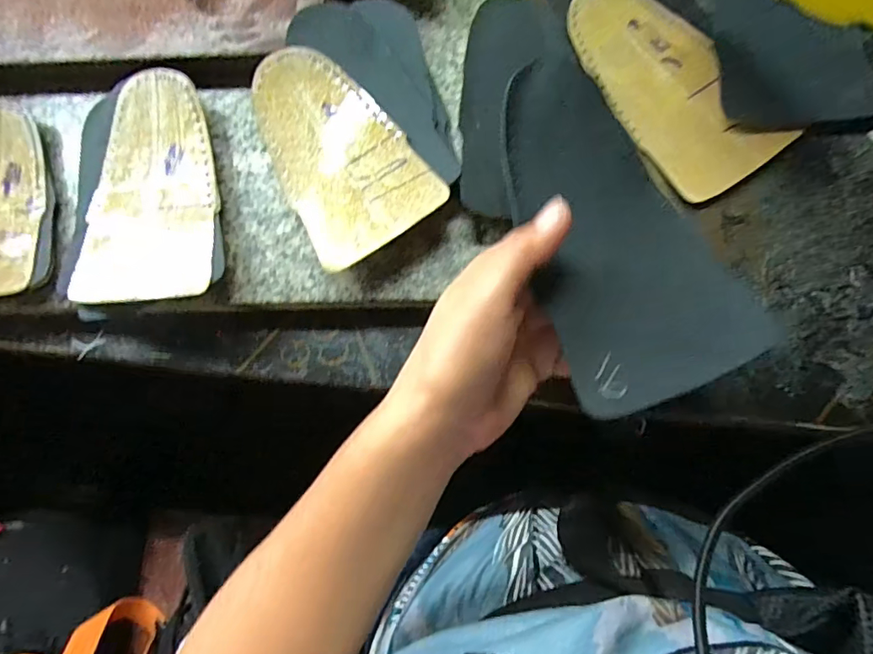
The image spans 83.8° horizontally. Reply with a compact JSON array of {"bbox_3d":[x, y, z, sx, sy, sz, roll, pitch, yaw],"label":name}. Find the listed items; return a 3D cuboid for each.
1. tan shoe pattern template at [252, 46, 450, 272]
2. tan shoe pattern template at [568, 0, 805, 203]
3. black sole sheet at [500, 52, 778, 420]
[{"bbox_3d":[-0.061,-0.107,0.294,0.078,0.022,0.138,-33,78,-1],"label":"tan shoe pattern template"},{"bbox_3d":[0.148,-0.162,0.316,0.077,0.008,0.163,-32,78,-1],"label":"tan shoe pattern template"},{"bbox_3d":[0.083,-0.048,0.229,0.087,0.018,0.162,-19,81,-6],"label":"black sole sheet"}]

